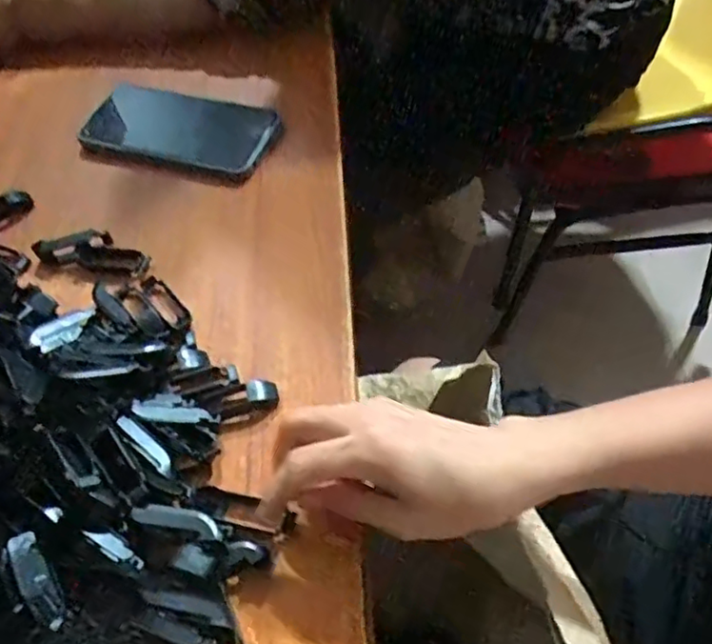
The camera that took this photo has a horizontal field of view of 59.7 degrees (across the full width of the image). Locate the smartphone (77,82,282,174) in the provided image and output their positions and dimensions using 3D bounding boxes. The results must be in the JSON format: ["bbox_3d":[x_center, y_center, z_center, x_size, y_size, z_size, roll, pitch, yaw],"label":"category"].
[{"bbox_3d":[-0.147,-0.167,0.523,0.163,0.015,0.074,15,66,15],"label":"smartphone"}]

